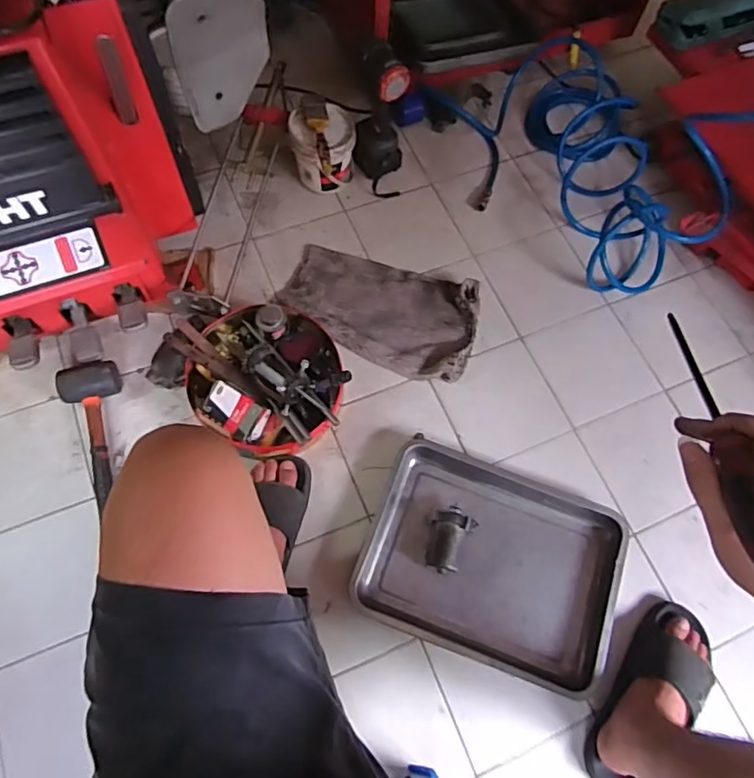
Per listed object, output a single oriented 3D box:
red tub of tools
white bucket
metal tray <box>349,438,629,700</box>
[{"bbox_3d":[-0.189,-0.027,0.948,0.250,0.122,0.259,1,68,-2],"label":"red tub of tools"},{"bbox_3d":[-0.099,-0.464,1.126,0.125,0.128,0.129,1,68,-2],"label":"white bucket"},{"bbox_3d":[0.181,0.270,0.906,0.384,0.049,0.293,20,68,6],"label":"metal tray"}]

